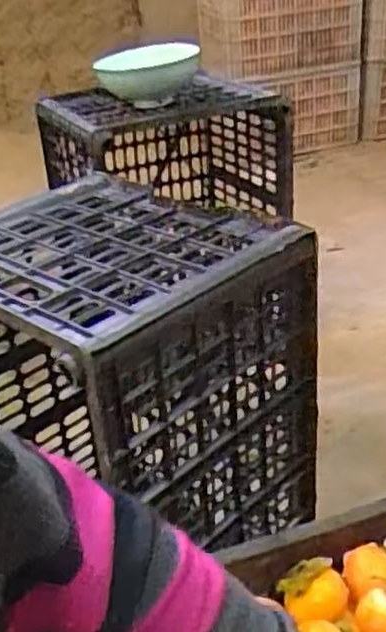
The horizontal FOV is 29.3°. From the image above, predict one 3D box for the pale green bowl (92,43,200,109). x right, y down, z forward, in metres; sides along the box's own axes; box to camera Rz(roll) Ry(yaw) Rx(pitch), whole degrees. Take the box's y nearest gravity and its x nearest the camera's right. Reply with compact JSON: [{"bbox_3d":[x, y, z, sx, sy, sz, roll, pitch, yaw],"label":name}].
[{"bbox_3d":[-0.074,-0.395,1.223,0.170,0.090,0.190,-5,31,1],"label":"pale green bowl"}]

